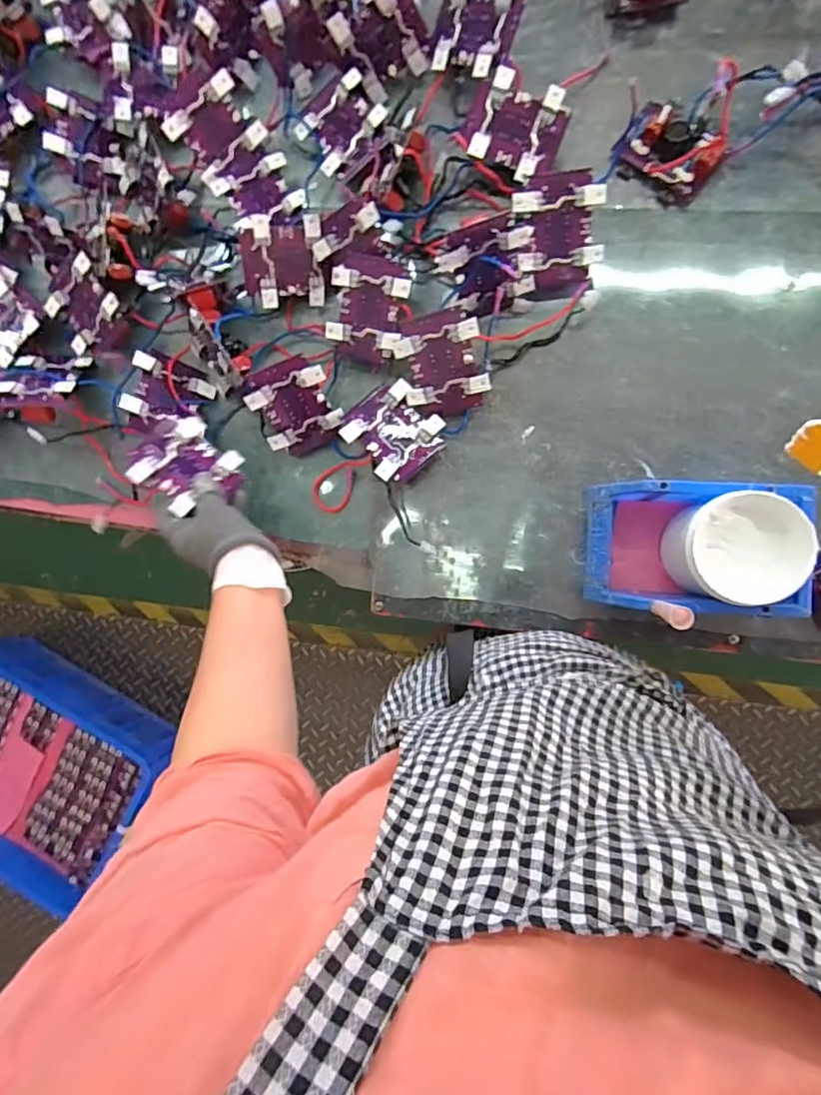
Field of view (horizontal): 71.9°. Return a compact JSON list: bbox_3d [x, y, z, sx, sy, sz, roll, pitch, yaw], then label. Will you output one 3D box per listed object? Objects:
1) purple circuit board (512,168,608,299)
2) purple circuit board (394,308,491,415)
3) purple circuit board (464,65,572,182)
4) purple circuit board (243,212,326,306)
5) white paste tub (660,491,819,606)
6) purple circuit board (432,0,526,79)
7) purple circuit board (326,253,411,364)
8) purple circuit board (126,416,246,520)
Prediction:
[{"bbox_3d":[0.146,-0.306,0.558,0.083,0.012,0.108,-3,115,6],"label":"purple circuit board"},{"bbox_3d":[0.034,-0.182,0.567,0.083,0.018,0.095,-6,117,23],"label":"purple circuit board"},{"bbox_3d":[0.105,-0.417,0.561,0.094,0.017,0.081,18,105,-1],"label":"purple circuit board"},{"bbox_3d":[-0.134,-0.301,0.598,0.080,0.010,0.085,-9,123,-14],"label":"purple circuit board"},{"bbox_3d":[0.290,-0.002,0.517,0.098,0.111,0.090,0,88,8],"label":"white paste tub"},{"bbox_3d":[0.067,-0.522,0.566,0.086,0.016,0.082,32,117,20],"label":"purple circuit board"},{"bbox_3d":[-0.042,-0.243,0.580,0.084,0.016,0.098,18,114,19],"label":"purple circuit board"},{"bbox_3d":[-0.228,-0.081,0.580,0.099,0.019,0.089,44,68,-3],"label":"purple circuit board"}]

